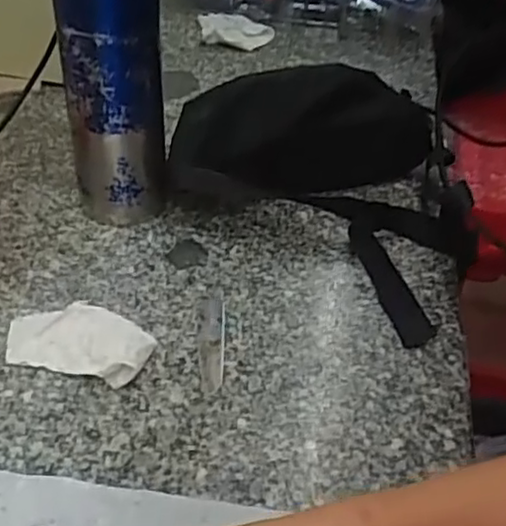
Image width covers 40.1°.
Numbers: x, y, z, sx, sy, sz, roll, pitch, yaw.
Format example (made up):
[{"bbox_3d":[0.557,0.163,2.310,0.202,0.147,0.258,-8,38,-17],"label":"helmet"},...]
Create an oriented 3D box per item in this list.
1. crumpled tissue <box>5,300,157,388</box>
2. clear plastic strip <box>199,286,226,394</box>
[{"bbox_3d":[-0.127,0.052,0.509,0.108,0.021,0.064,13,41,9],"label":"crumpled tissue"},{"bbox_3d":[-0.031,0.056,0.525,0.020,0.004,0.102,4,40,-2],"label":"clear plastic strip"}]

